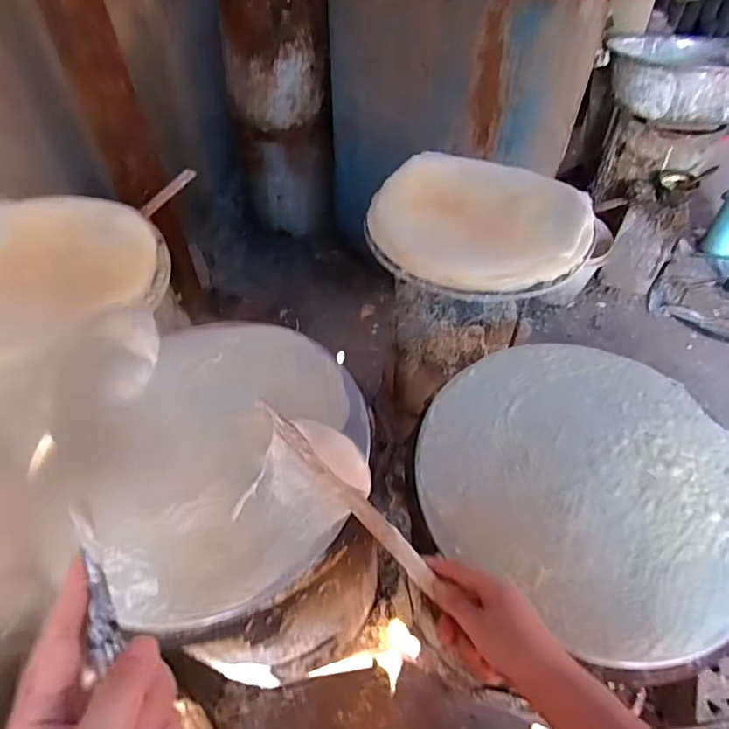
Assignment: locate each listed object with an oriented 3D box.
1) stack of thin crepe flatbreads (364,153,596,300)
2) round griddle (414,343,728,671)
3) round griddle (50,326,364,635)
[{"bbox_3d":[0.195,-0.253,0.827,0.357,0.063,0.347,23,54,15],"label":"stack of thin crepe flatbreads"},{"bbox_3d":[0.250,0.116,0.560,0.355,0.029,0.340,1,52,-2],"label":"round griddle"},{"bbox_3d":[-0.160,0.081,0.560,0.312,0.021,0.339,1,52,-2],"label":"round griddle"}]

